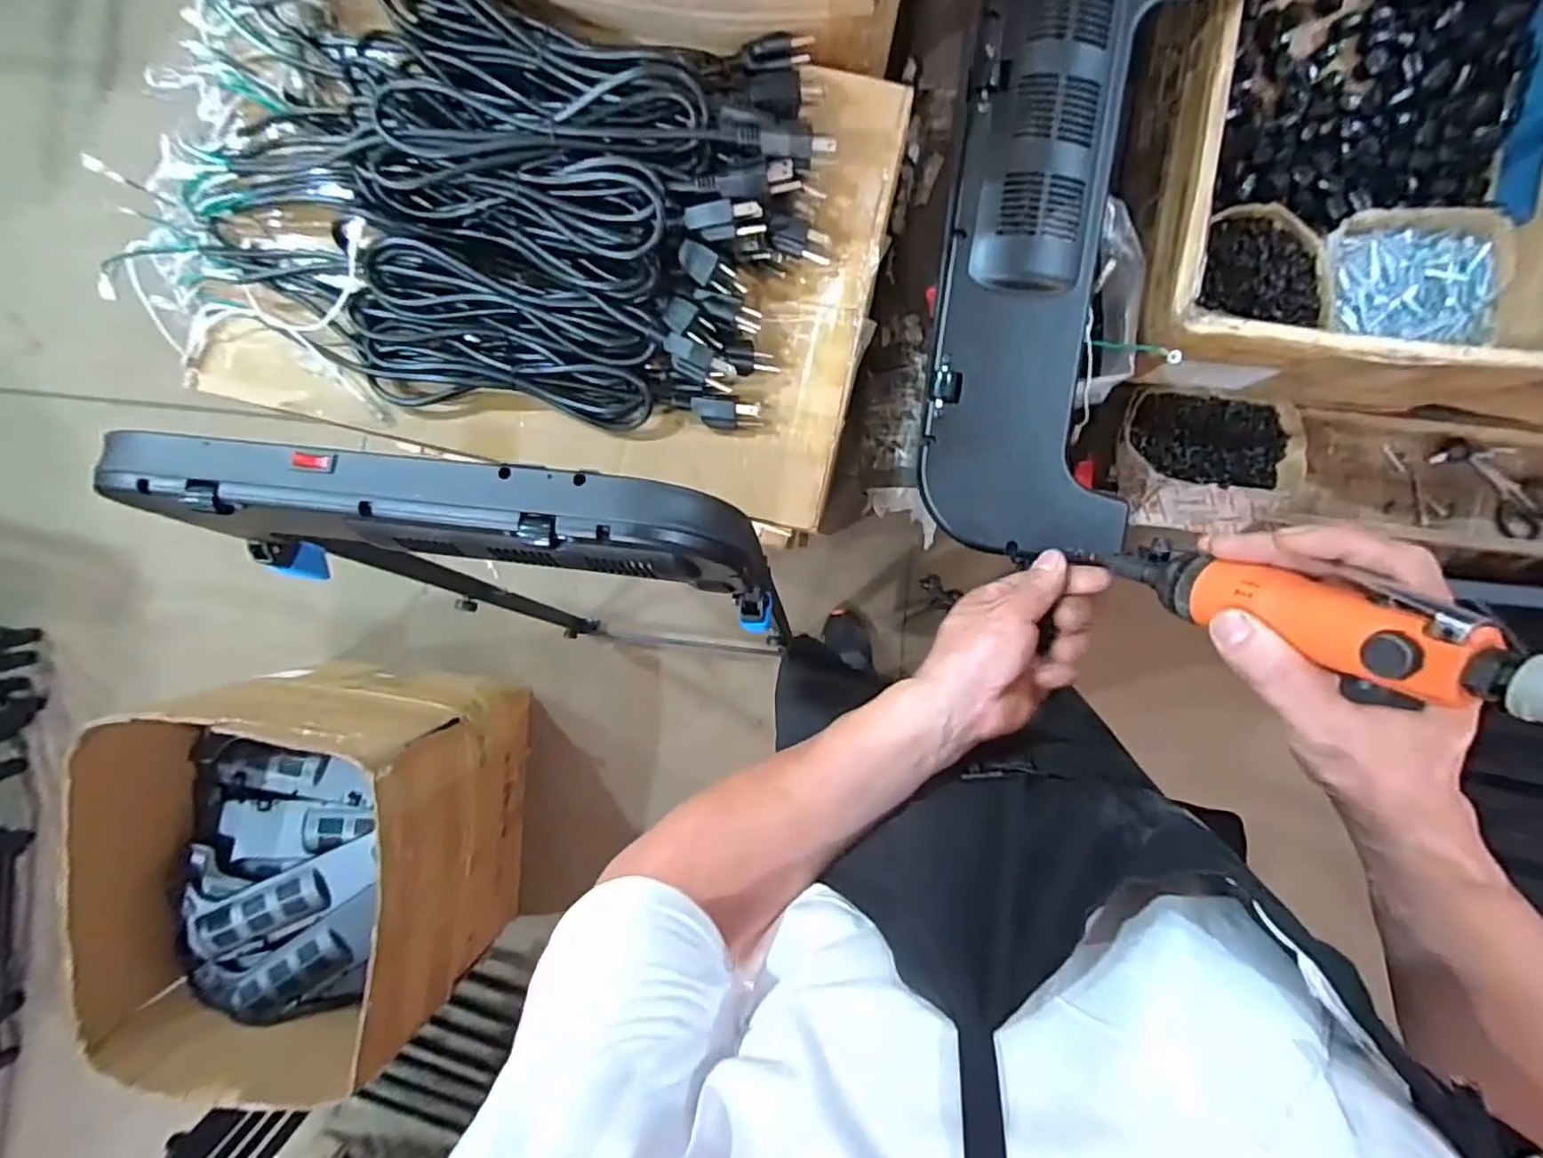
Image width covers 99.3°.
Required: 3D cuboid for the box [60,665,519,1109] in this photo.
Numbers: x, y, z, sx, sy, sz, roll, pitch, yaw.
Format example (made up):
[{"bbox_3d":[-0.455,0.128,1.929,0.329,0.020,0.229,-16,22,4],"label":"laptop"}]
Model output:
[{"bbox_3d":[-0.867,0.543,1.287,0.575,0.475,0.738,3,94,5],"label":"box"}]

